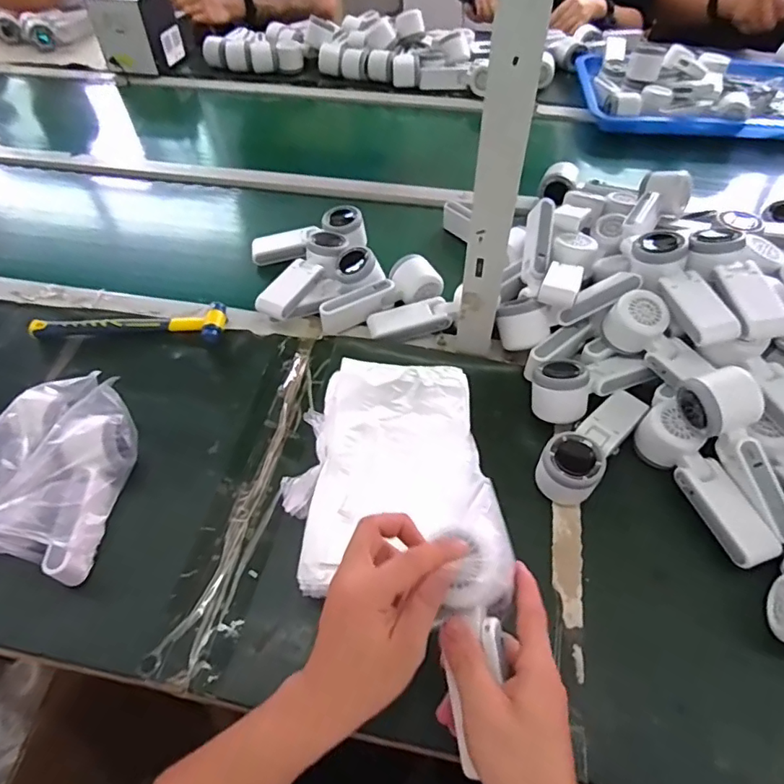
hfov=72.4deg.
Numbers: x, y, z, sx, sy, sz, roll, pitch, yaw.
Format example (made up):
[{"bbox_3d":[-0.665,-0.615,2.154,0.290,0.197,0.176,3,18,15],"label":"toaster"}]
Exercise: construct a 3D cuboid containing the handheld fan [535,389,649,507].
[{"bbox_3d":[0.208,0.047,0.554,0.058,0.055,0.149,33,60,23],"label":"handheld fan"}]

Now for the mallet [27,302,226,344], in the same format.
[{"bbox_3d":[-0.339,-0.089,0.692,0.240,0.024,0.055,-2,55,1],"label":"mallet"}]

